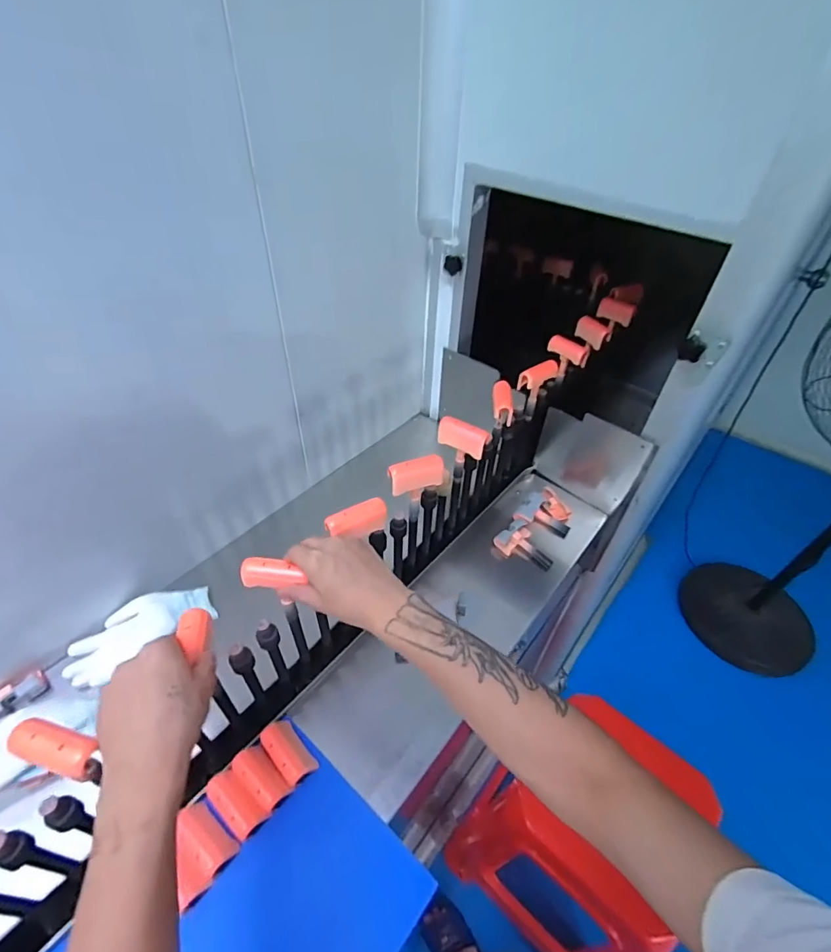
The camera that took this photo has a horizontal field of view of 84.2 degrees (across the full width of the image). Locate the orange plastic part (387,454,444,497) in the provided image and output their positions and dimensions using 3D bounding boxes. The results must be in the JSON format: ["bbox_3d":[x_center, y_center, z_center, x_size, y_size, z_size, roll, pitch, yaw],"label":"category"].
[{"bbox_3d":[0.002,-0.003,0.639,0.075,0.042,0.025,-9,46,-11],"label":"orange plastic part"}]

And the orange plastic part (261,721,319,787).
[{"bbox_3d":[-0.163,0.350,0.589,0.040,0.022,0.078,-34,55,-30],"label":"orange plastic part"}]

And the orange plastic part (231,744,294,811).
[{"bbox_3d":[-0.189,0.365,0.563,0.079,0.013,0.034,30,52,25],"label":"orange plastic part"}]

